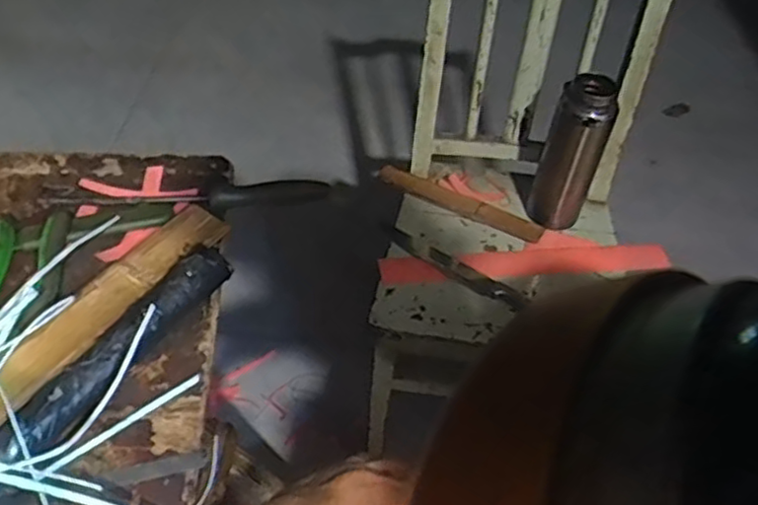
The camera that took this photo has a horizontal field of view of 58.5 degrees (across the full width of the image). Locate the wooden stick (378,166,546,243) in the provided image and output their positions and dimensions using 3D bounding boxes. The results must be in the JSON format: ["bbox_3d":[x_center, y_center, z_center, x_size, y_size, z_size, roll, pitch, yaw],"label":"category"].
[{"bbox_3d":[0.112,-0.071,0.950,0.243,0.020,0.029,27,53,17],"label":"wooden stick"}]

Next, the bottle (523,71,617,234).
[{"bbox_3d":[0.253,-0.128,0.892,0.068,0.242,0.082,15,50,7],"label":"bottle"}]

